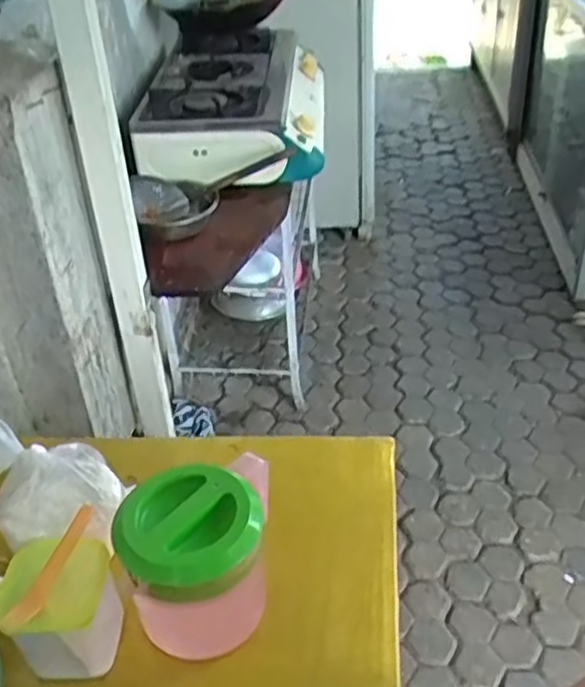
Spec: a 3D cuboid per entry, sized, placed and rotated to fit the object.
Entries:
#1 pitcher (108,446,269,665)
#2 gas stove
[{"bbox_3d":[-0.091,0.208,0.725,0.127,0.154,0.154,-2,37,2],"label":"pitcher"},{"bbox_3d":[-0.134,-0.595,1.778,0.414,0.175,0.561,-1,37,3],"label":"gas stove"}]

